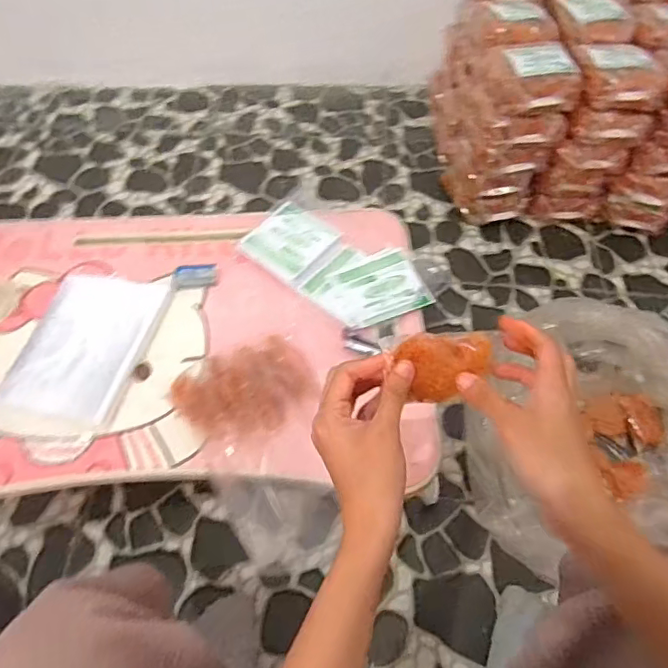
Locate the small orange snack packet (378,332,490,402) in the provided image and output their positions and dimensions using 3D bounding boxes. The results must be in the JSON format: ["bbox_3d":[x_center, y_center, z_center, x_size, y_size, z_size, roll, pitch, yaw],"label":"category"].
[{"bbox_3d":[0.071,0.023,0.384,0.071,0.020,0.048,-1,97,5],"label":"small orange snack packet"}]

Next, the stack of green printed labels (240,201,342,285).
[{"bbox_3d":[-0.056,-0.118,0.715,0.103,0.014,0.097,32,61,19],"label":"stack of green printed labels"}]

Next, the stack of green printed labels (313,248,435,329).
[{"bbox_3d":[0.047,-0.052,0.678,0.121,0.014,0.092,-22,59,-15],"label":"stack of green printed labels"}]

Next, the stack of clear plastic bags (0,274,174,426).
[{"bbox_3d":[-0.285,0.010,0.647,0.133,0.010,0.189,11,56,7],"label":"stack of clear plastic bags"}]

